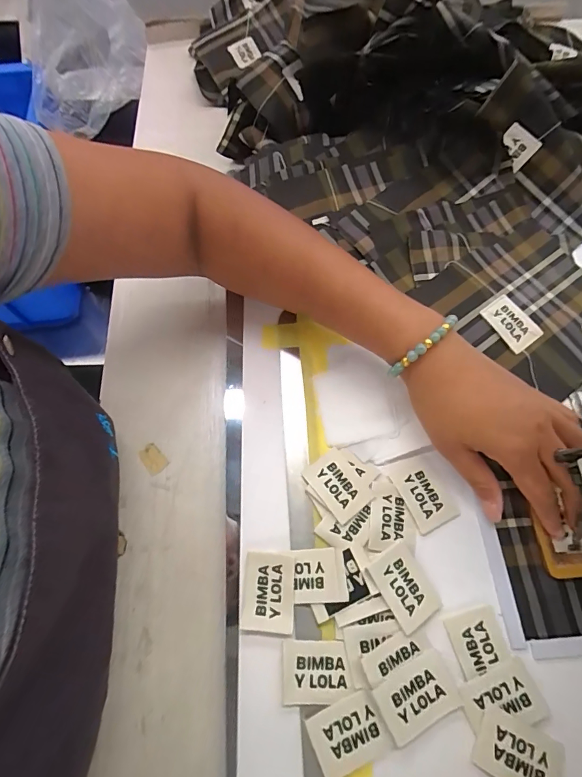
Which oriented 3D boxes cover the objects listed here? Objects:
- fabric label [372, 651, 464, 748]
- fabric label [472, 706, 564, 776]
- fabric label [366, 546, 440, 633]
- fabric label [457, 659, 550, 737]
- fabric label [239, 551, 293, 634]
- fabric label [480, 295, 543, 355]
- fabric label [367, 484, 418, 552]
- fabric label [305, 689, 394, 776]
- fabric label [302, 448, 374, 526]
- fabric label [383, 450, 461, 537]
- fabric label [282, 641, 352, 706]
[{"bbox_3d":[0.079,0.193,0.252,0.049,0.004,0.033,-22,74,-16],"label":"fabric label"},{"bbox_3d":[0.137,0.220,0.242,0.048,0.004,0.033,24,70,10],"label":"fabric label"},{"bbox_3d":[0.077,0.136,0.276,0.034,0.004,0.048,-25,75,-22],"label":"fabric label"},{"bbox_3d":[0.133,0.197,0.254,0.049,0.004,0.032,-18,63,-9],"label":"fabric label"},{"bbox_3d":[-0.016,0.140,0.277,0.034,0.005,0.047,3,67,1],"label":"fabric label"},{"bbox_3d":[0.195,-0.058,0.359,0.035,0.007,0.048,-35,71,-14],"label":"fabric label"},{"bbox_3d":[0.076,0.095,0.297,0.034,0.004,0.046,8,67,3],"label":"fabric label"},{"bbox_3d":[0.035,0.211,0.245,0.043,0.004,0.034,-20,69,-14],"label":"fabric label"},{"bbox_3d":[0.035,0.073,0.304,0.033,0.004,0.048,-34,71,-14],"label":"fabric label"},{"bbox_3d":[0.103,0.076,0.306,0.041,0.004,0.054,-22,69,-10],"label":"fabric label"},{"bbox_3d":[0.016,0.183,0.261,0.042,0.004,0.033,-1,67,-1],"label":"fabric label"}]

